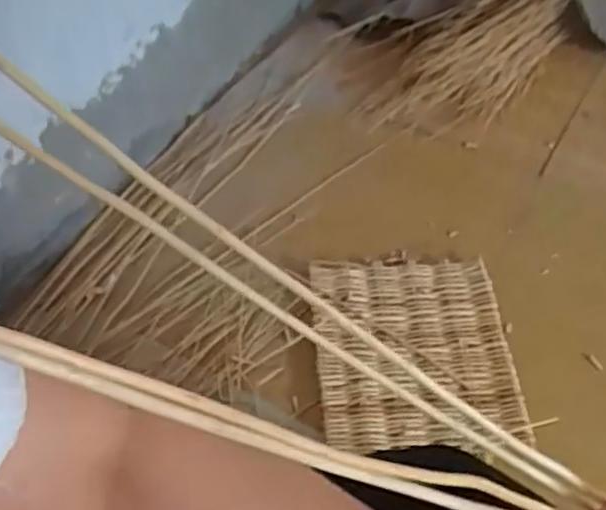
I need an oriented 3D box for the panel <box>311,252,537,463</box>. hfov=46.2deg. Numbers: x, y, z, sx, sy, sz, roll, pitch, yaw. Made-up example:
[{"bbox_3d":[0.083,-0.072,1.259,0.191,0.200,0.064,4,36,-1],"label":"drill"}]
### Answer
[{"bbox_3d":[0.160,0.132,1.041,0.274,0.024,0.279,-6,60,-2],"label":"panel"}]

